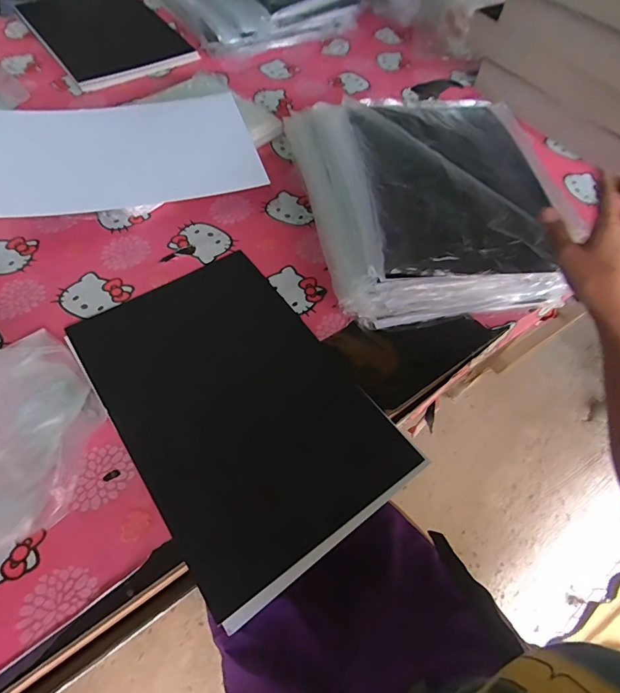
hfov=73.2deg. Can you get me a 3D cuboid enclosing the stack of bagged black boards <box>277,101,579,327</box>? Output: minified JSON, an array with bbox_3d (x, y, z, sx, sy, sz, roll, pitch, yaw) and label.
[{"bbox_3d":[0.174,-0.228,0.620,0.339,0.089,0.385,-7,59,-8],"label":"stack of bagged black boards"}]

